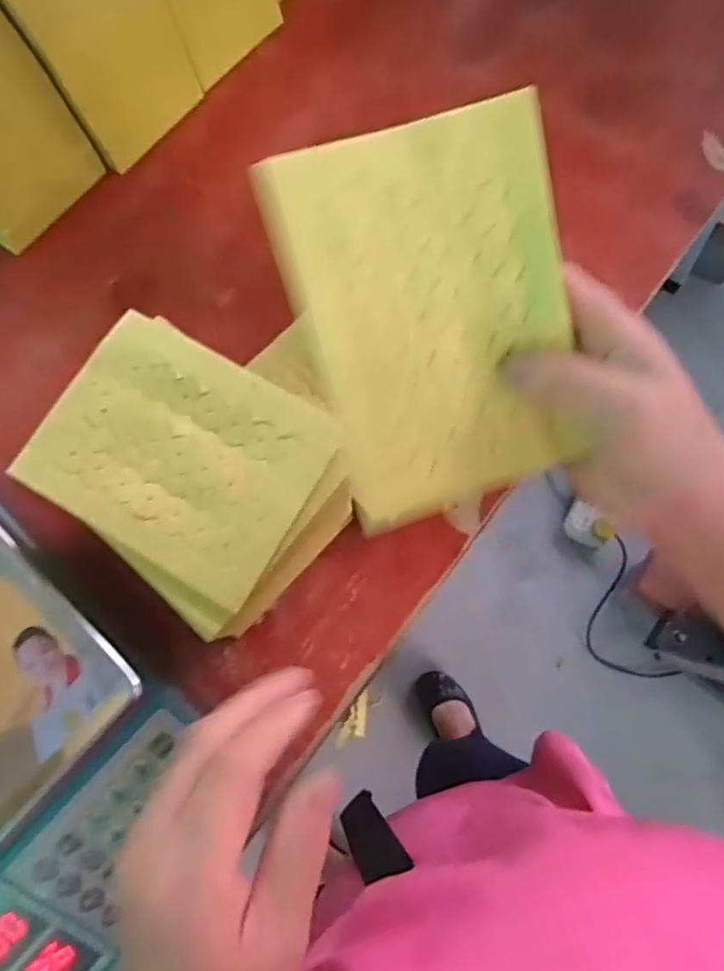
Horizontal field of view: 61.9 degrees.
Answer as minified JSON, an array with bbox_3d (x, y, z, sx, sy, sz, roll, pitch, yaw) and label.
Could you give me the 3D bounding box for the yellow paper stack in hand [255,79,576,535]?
[{"bbox_3d":[0.034,-0.071,0.268,0.115,0.016,0.159,-17,105,-3],"label":"yellow paper stack in hand"}]

